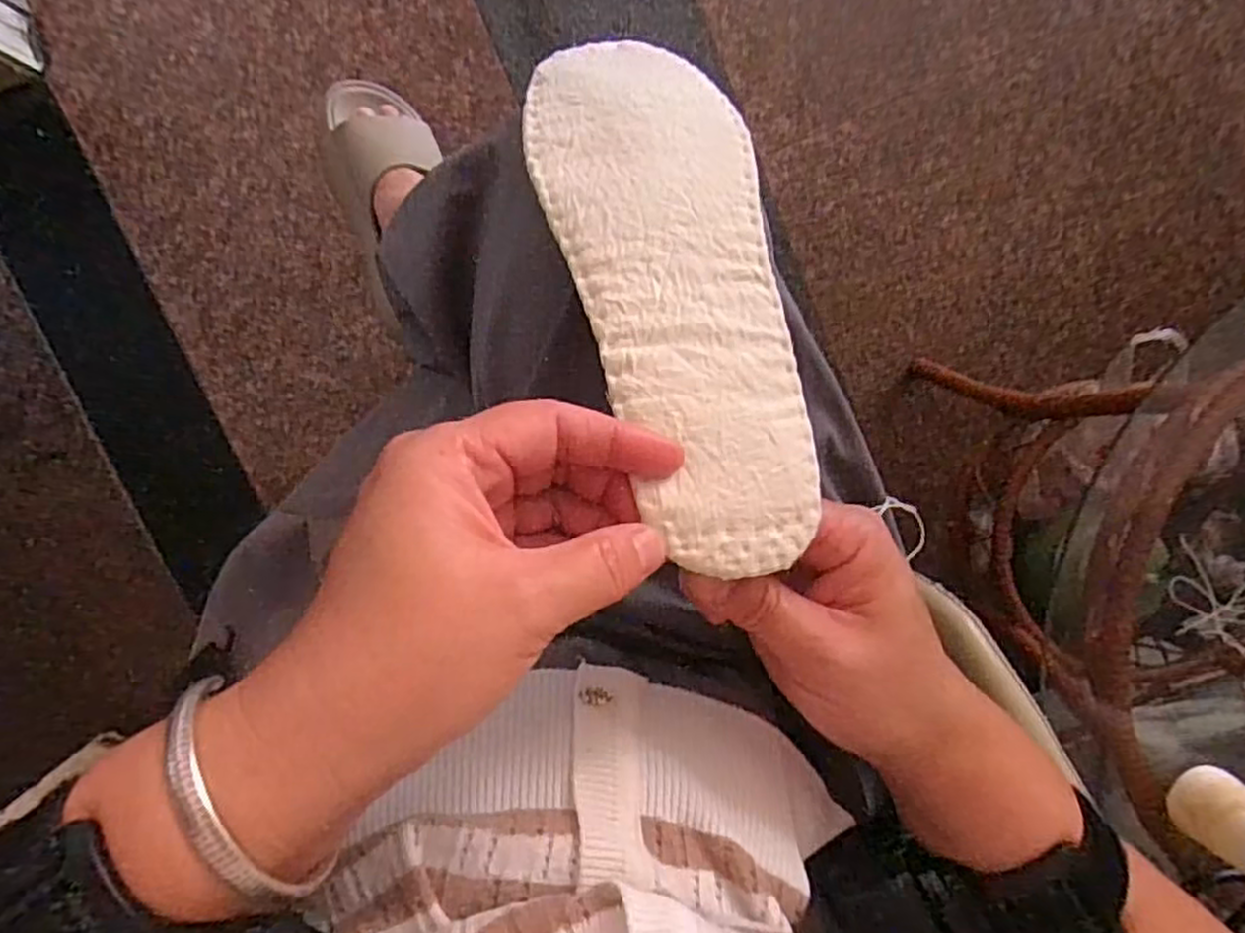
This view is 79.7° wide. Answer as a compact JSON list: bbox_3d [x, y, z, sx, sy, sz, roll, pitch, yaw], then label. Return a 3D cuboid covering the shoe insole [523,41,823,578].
[{"bbox_3d":[0.017,-0.073,0.263,0.076,0.022,0.220,-12,68,-2],"label":"shoe insole"}]

